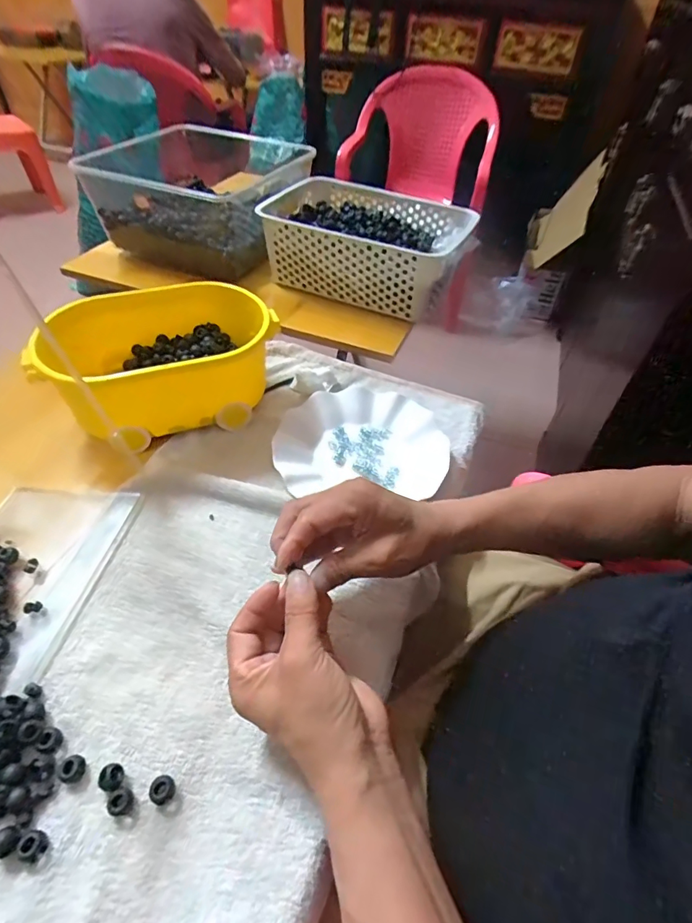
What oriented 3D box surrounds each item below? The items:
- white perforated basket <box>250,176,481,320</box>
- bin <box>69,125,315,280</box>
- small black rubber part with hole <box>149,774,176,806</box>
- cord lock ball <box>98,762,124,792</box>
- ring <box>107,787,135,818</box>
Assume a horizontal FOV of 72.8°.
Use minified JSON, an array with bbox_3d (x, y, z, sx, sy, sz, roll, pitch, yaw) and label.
[{"bbox_3d":[0.024,-0.353,0.778,0.336,0.114,0.209,22,49,17],"label":"white perforated basket"},{"bbox_3d":[-0.253,-0.451,0.837,0.322,0.132,0.230,11,47,8],"label":"bin"},{"bbox_3d":[-0.119,0.213,0.305,0.013,0.013,0.015,25,50,19],"label":"small black rubber part with hole"},{"bbox_3d":[-0.155,0.210,0.312,0.016,0.013,0.015,1,47,-1],"label":"cord lock ball"},{"bbox_3d":[-0.144,0.218,0.300,0.012,0.012,0.014,21,49,16],"label":"ring"}]

